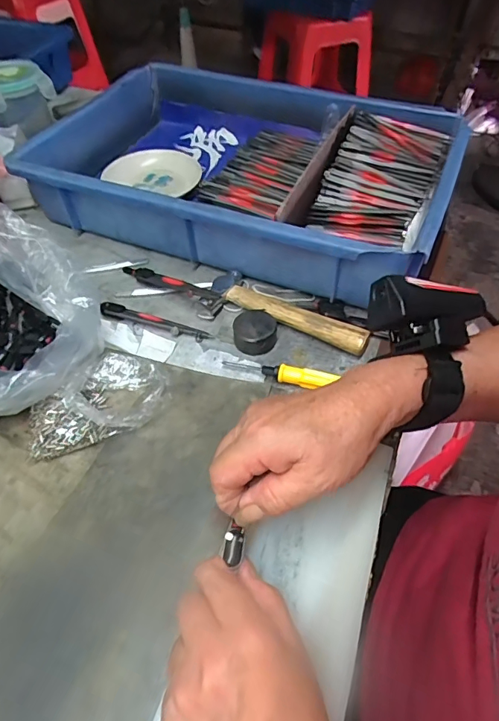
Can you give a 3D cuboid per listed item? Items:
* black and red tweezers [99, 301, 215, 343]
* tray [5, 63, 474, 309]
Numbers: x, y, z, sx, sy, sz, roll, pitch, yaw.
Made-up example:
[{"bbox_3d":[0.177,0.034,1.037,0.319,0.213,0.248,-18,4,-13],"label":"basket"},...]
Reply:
[{"bbox_3d":[-0.089,-0.036,0.432,0.109,0.009,0.016,17,53,13],"label":"black and red tweezers"},{"bbox_3d":[-0.007,-0.220,0.533,0.430,0.088,0.288,19,54,15],"label":"tray"}]

